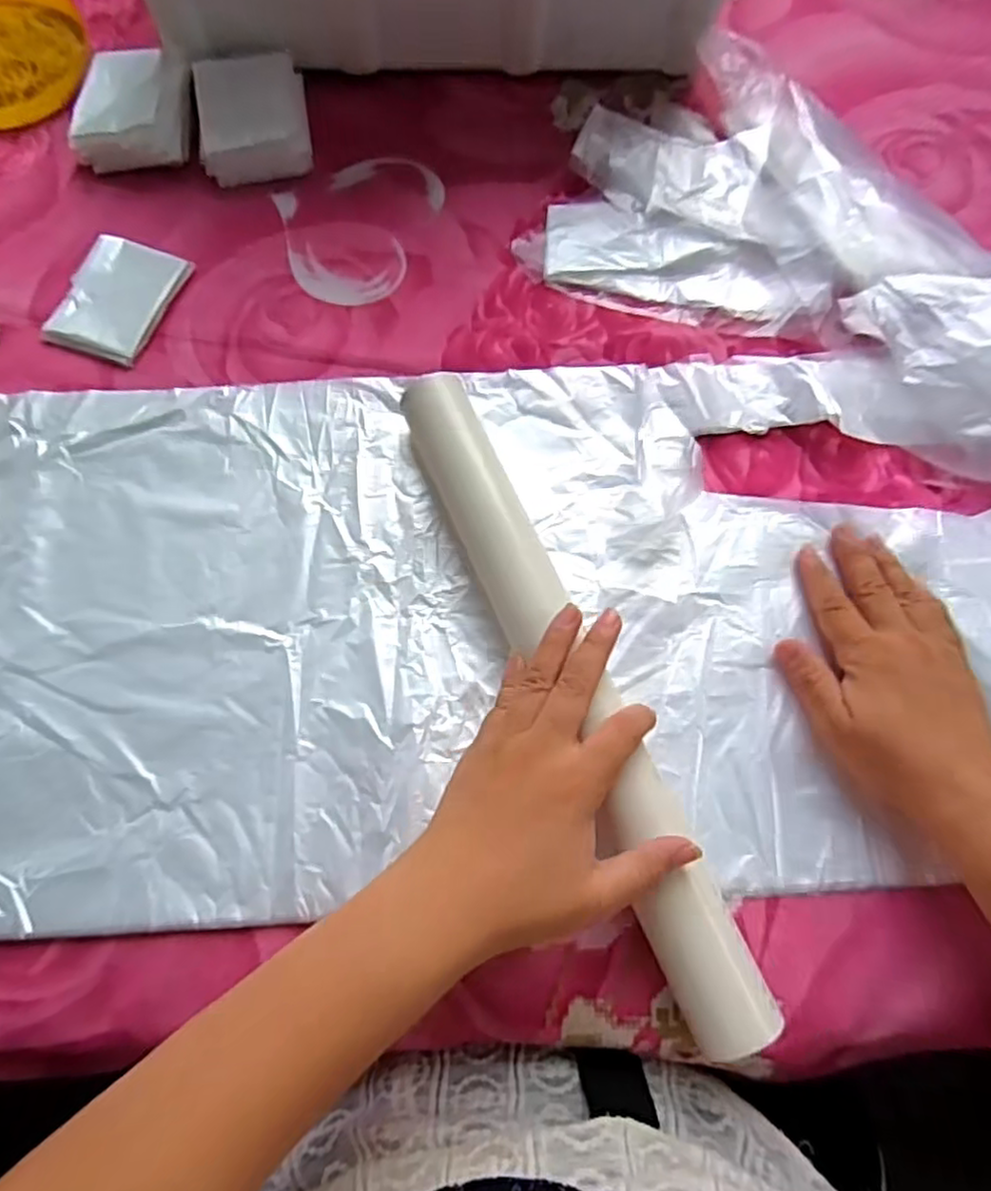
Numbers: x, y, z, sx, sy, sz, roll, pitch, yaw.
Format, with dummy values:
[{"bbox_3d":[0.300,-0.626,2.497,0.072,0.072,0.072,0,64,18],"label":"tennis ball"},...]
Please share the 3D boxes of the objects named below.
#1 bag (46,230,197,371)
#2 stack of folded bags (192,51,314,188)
[{"bbox_3d":[-0.242,-0.191,0.432,0.064,0.004,0.086,18,74,4],"label":"bag"},{"bbox_3d":[-0.169,-0.336,0.475,0.072,0.033,0.093,-9,74,-4],"label":"stack of folded bags"}]

